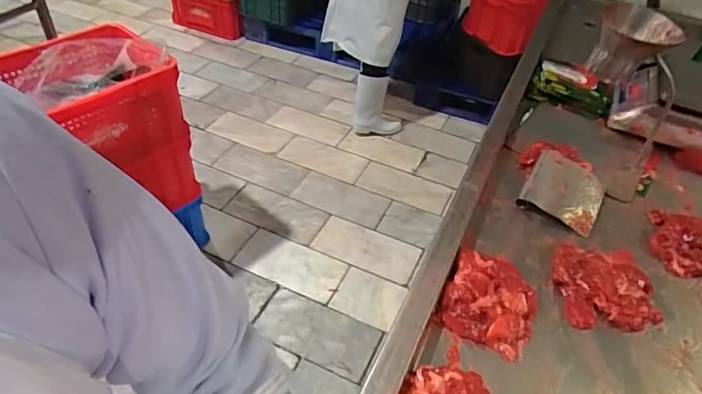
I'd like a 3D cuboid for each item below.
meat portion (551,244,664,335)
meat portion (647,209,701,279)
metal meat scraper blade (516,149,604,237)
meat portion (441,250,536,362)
[{"bbox_3d":[0.377,0.128,0.719,0.138,0.034,0.140,3,42,-2],"label":"meat portion"},{"bbox_3d":[0.576,0.086,0.775,0.173,0.048,0.105,27,47,23],"label":"meat portion"},{"bbox_3d":[0.383,-0.013,0.856,0.130,0.019,0.151,32,56,9],"label":"metal meat scraper blade"},{"bbox_3d":[0.197,0.143,0.675,0.119,0.036,0.144,18,44,14],"label":"meat portion"}]

